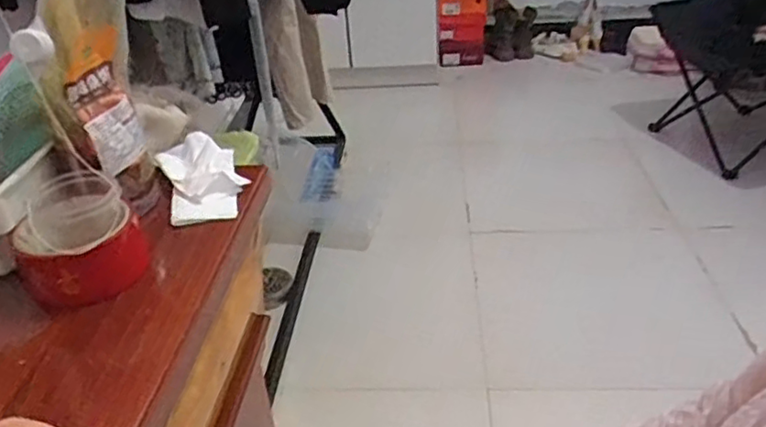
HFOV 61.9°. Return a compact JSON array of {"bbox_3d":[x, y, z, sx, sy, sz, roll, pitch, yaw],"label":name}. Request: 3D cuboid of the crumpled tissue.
[{"bbox_3d":[-0.173,-0.033,0.613,0.070,0.036,0.132,-15,34,-17],"label":"crumpled tissue"}]

